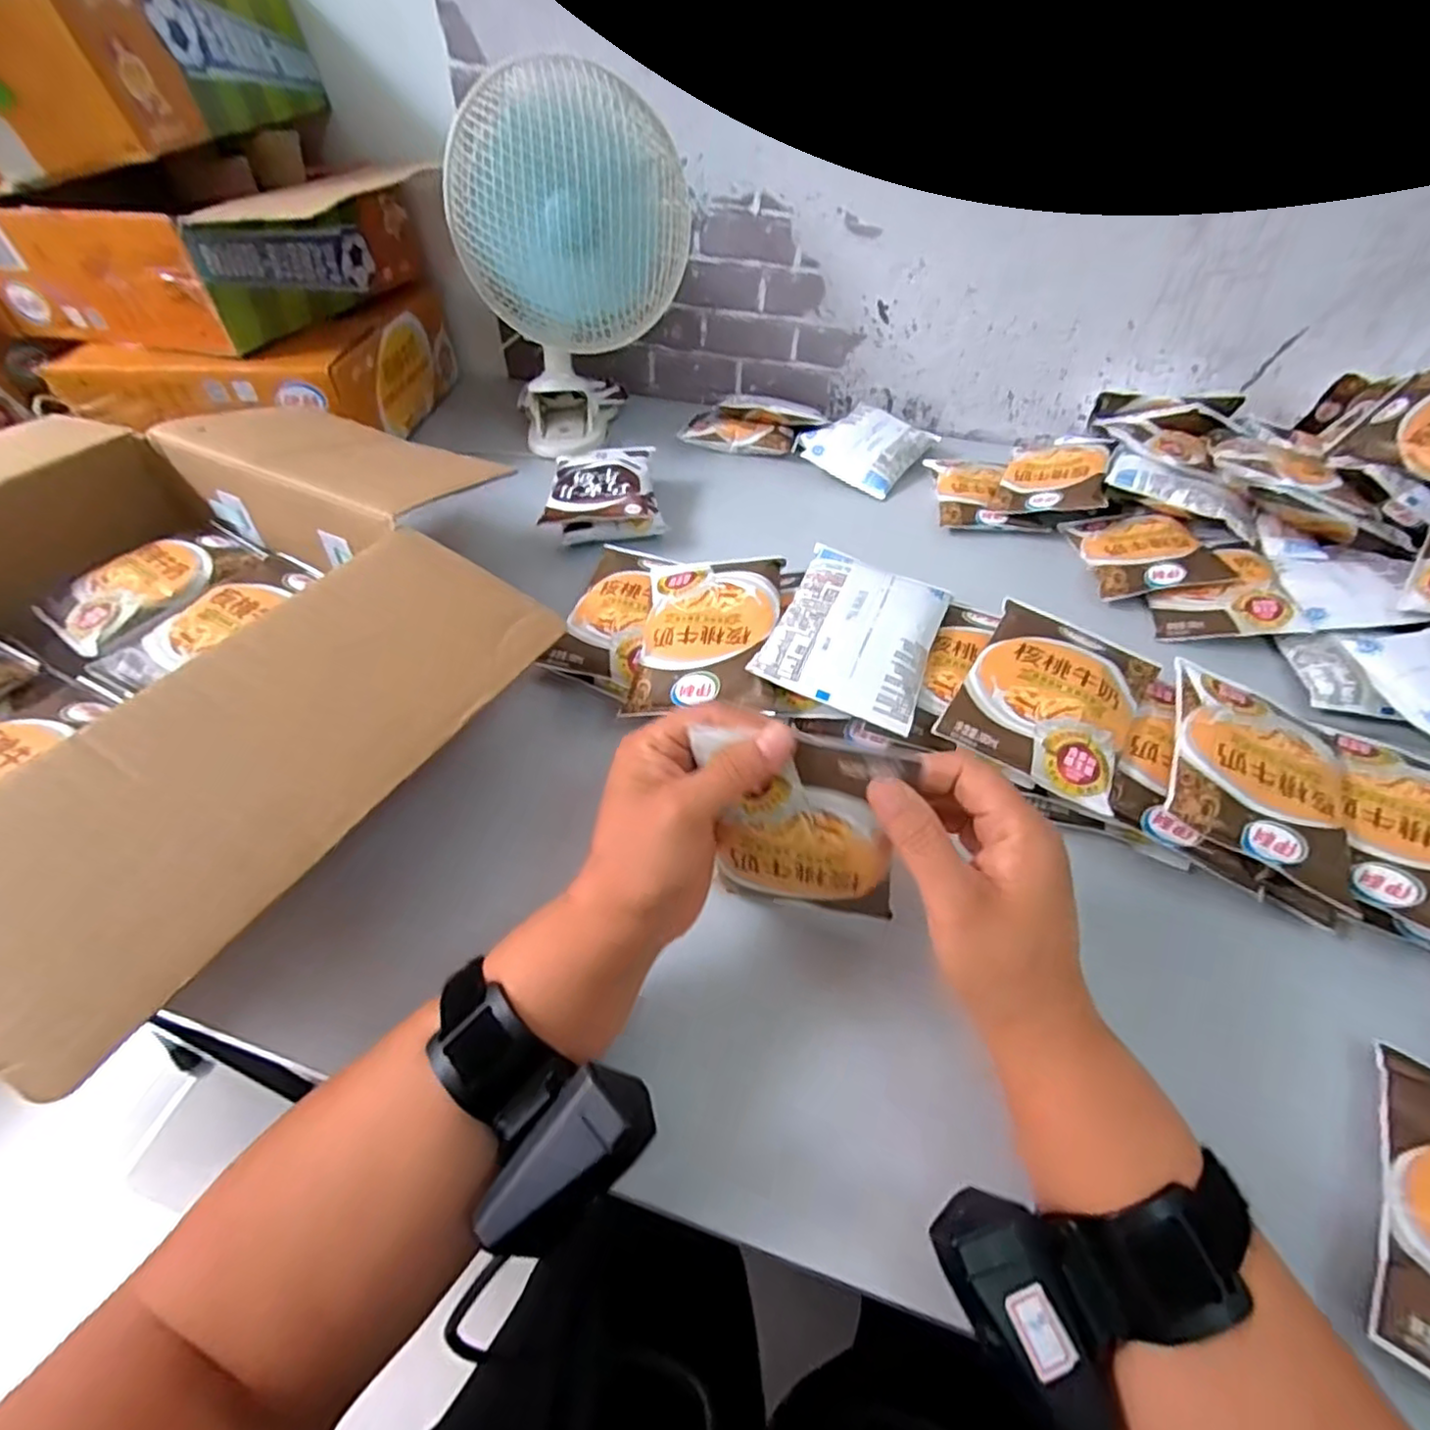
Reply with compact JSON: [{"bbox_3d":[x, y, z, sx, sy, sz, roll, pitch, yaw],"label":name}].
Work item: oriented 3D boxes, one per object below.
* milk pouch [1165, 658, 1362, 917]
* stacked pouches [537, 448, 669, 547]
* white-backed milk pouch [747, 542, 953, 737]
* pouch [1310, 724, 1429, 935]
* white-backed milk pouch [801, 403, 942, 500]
[{"bbox_3d":[0.307,0.034,0.378,0.097,0.034,0.117,20,50,16],"label":"milk pouch"},{"bbox_3d":[-0.107,-0.211,0.644,0.109,0.037,0.114,-5,48,-6],"label":"stacked pouches"},{"bbox_3d":[0.090,-0.053,0.429,0.095,0.026,0.117,19,50,16],"label":"white-backed milk pouch"},{"bbox_3d":[0.389,0.064,0.377,0.085,0.021,0.117,24,51,19],"label":"pouch"},{"bbox_3d":[0.160,-0.295,0.733,0.119,0.032,0.121,28,53,23],"label":"white-backed milk pouch"}]

